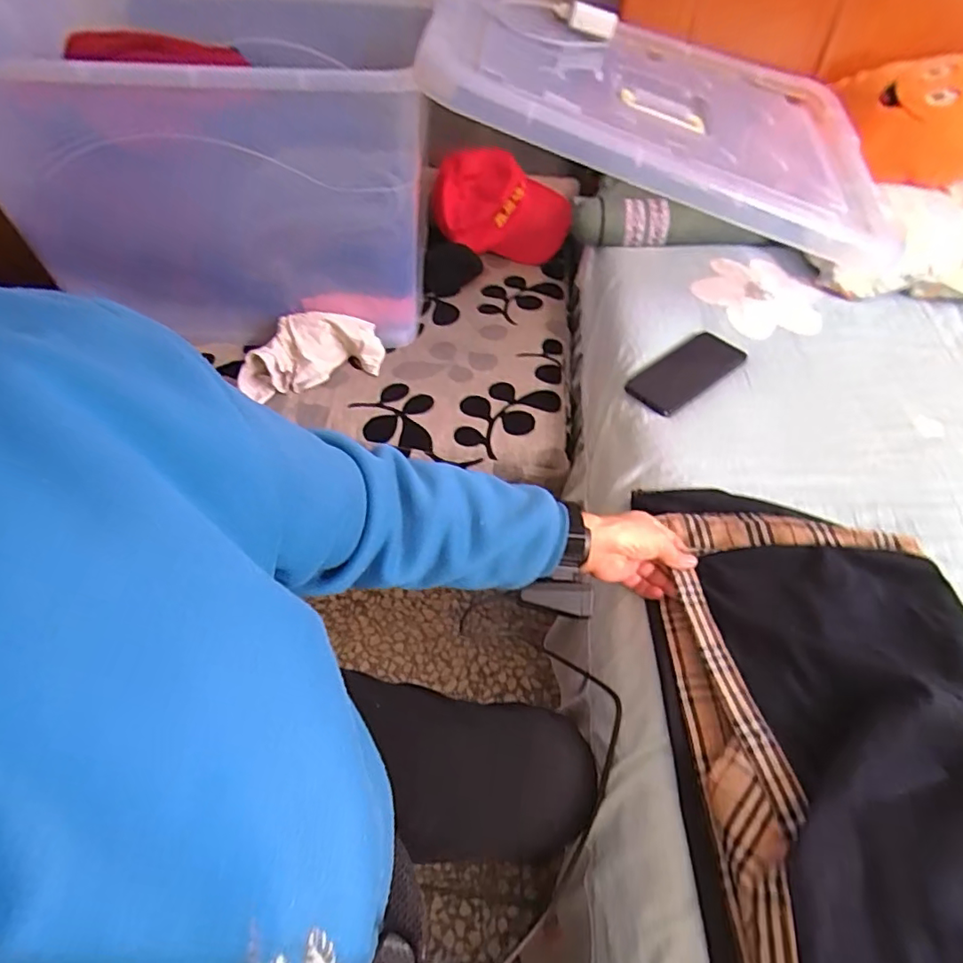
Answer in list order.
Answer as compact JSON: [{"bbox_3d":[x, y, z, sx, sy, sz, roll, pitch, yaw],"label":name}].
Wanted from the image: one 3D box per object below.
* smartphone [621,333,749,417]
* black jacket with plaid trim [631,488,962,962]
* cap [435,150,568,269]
[{"bbox_3d":[0.272,-0.146,0.743,0.164,0.008,0.079,-33,58,-20],"label":"smartphone"},{"bbox_3d":[0.276,0.277,0.383,0.241,0.062,0.686,6,50,4],"label":"black jacket with plaid trim"},{"bbox_3d":[0.035,-0.516,1.051,0.263,0.142,0.112,9,51,6],"label":"cap"}]

